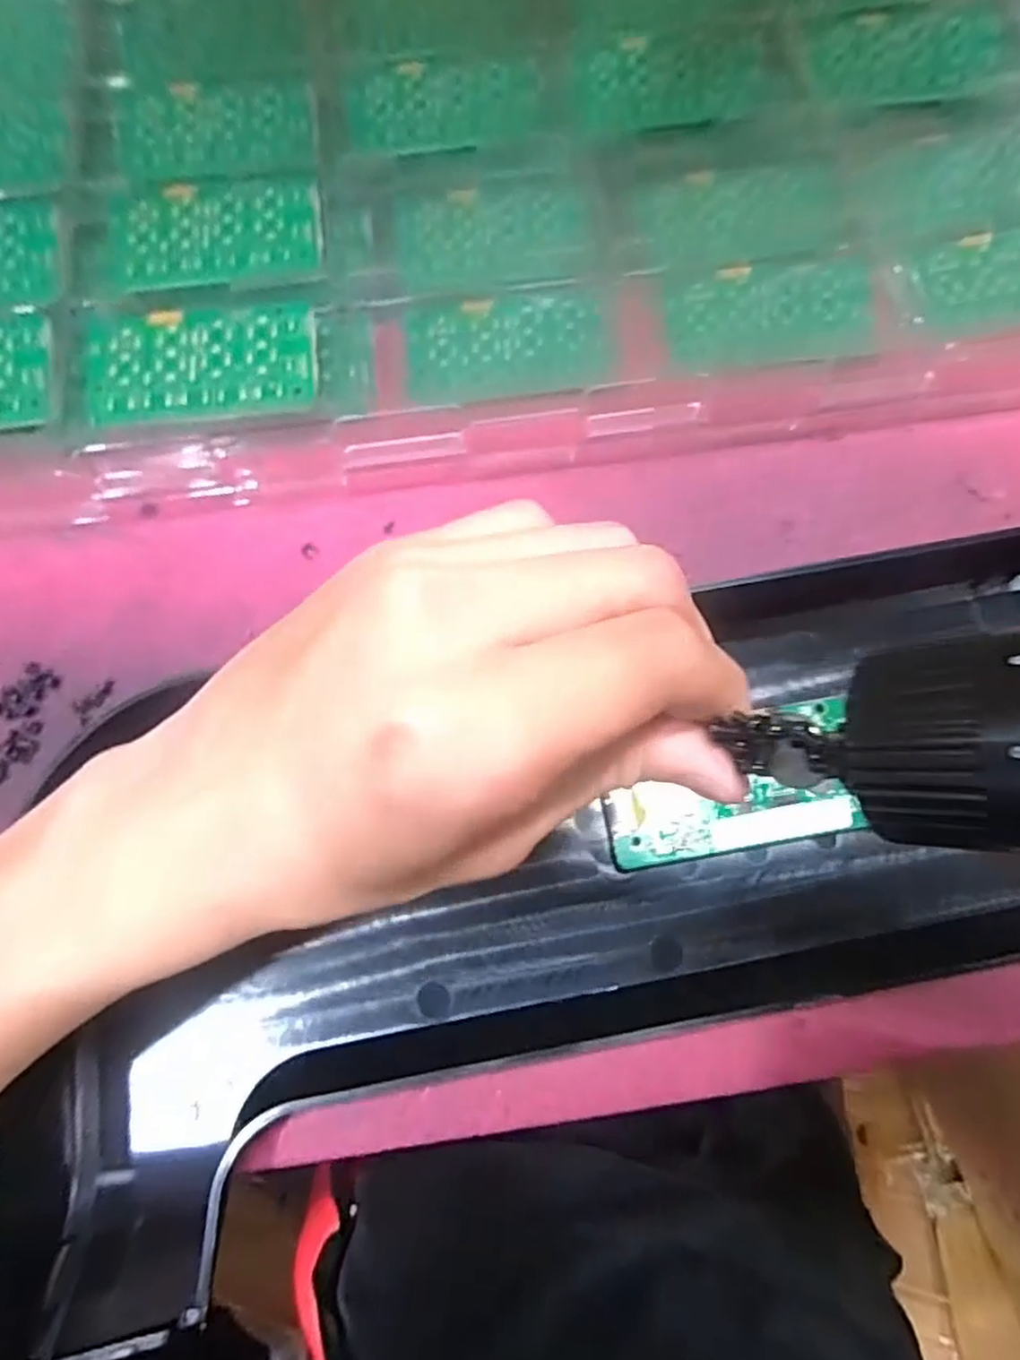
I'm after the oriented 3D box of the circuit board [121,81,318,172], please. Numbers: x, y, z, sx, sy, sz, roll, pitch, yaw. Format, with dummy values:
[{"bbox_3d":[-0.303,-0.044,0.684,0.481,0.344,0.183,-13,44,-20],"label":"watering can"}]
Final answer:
[{"bbox_3d":[-0.142,-0.267,0.346,0.092,0.004,0.063,-5,76,-1],"label":"circuit board"}]

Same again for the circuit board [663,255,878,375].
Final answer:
[{"bbox_3d":[0.117,-0.163,0.324,0.094,0.007,0.054,-10,76,-3],"label":"circuit board"}]

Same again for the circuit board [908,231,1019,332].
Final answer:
[{"bbox_3d":[0.234,-0.188,0.333,0.099,0.006,0.043,-11,76,-3],"label":"circuit board"}]

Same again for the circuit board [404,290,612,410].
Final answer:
[{"bbox_3d":[-0.003,-0.149,0.321,0.087,0.005,0.053,-8,76,-2],"label":"circuit board"}]

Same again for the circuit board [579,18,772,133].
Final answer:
[{"bbox_3d":[0.082,-0.300,0.360,0.095,0.004,0.057,-8,76,-2],"label":"circuit board"}]

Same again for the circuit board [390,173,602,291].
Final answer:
[{"bbox_3d":[-0.007,-0.209,0.339,0.090,0.006,0.061,-6,76,-2],"label":"circuit board"}]

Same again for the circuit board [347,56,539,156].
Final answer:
[{"bbox_3d":[-0.032,-0.284,0.356,0.093,0.005,0.057,-5,76,-1],"label":"circuit board"}]

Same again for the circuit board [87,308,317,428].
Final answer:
[{"bbox_3d":[-0.127,-0.131,0.297,0.091,0.004,0.046,-6,84,0],"label":"circuit board"}]

